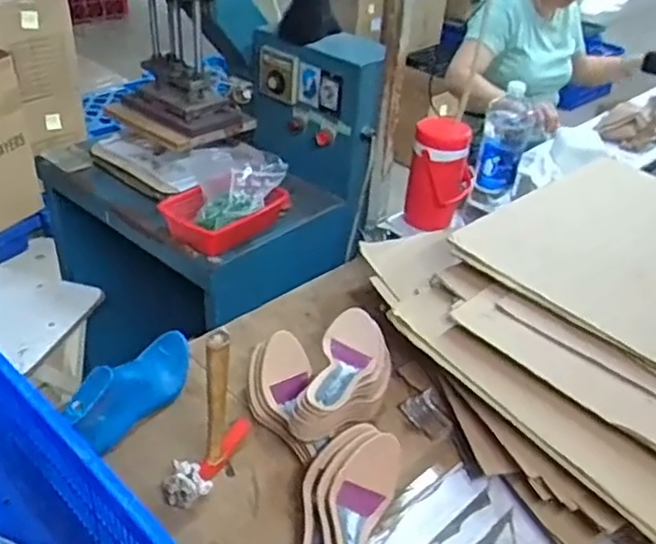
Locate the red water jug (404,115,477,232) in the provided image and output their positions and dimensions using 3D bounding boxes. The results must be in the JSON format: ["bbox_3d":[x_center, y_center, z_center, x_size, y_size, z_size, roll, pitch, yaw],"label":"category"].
[{"bbox_3d":[0.230,-0.193,1.367,0.125,0.214,0.096,12,36,10],"label":"red water jug"}]

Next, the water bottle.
[{"bbox_3d":[0.343,-0.235,1.311,0.096,0.266,0.102,15,36,14],"label":"water bottle"}]

